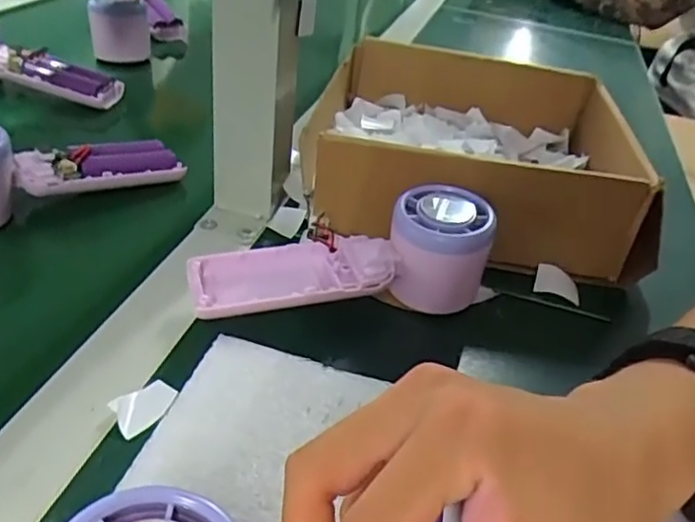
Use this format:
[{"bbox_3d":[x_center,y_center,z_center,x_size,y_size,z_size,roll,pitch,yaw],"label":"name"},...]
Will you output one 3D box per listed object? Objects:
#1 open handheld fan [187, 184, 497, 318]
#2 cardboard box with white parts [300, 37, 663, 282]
[{"bbox_3d":[0.000,0.004,0.353,0.160,0.053,0.065,-11,36,-3],"label":"open handheld fan"},{"bbox_3d":[0.093,-0.085,0.475,0.220,0.074,0.249,9,34,4],"label":"cardboard box with white parts"}]

